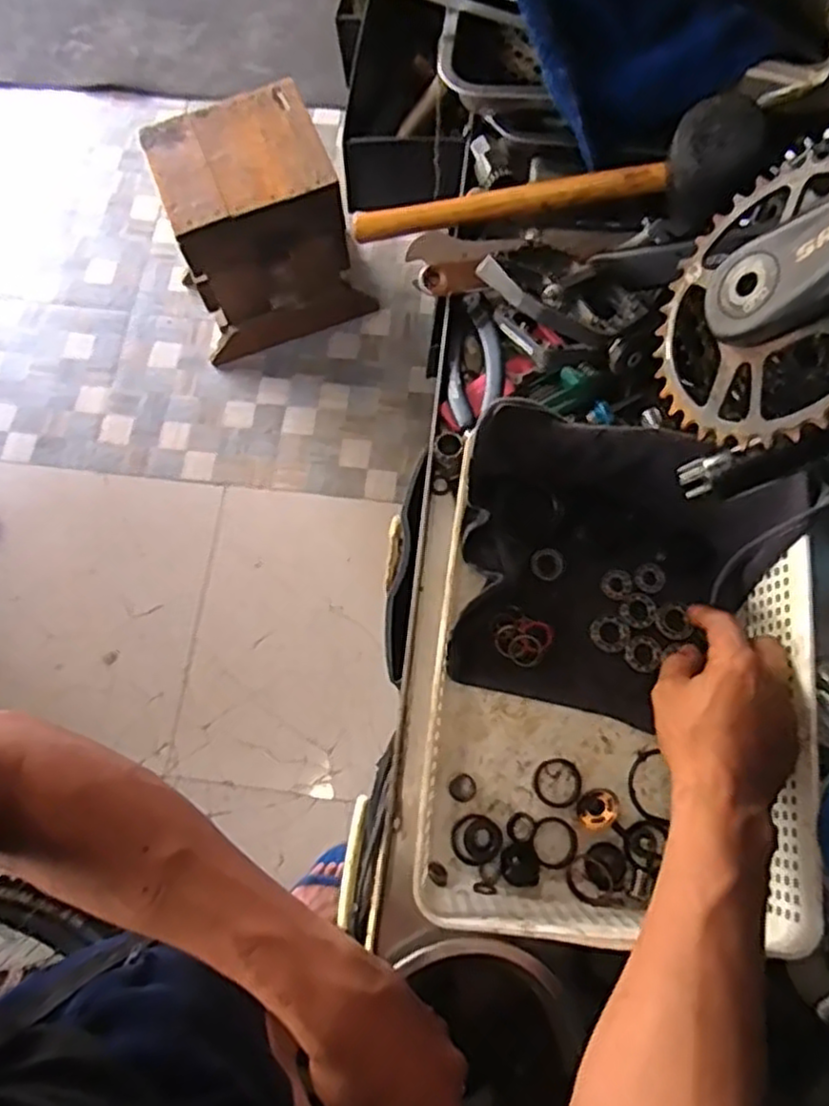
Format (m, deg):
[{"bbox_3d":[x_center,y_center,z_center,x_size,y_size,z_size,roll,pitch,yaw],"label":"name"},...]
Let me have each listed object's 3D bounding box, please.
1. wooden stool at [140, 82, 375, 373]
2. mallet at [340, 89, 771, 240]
[{"bbox_3d":[-0.316,-0.648,1.442,0.348,0.400,0.251,-21,74,-5],"label":"wooden stool"},{"bbox_3d":[0.107,-0.297,0.606,0.336,0.094,0.057,0,75,21],"label":"mallet"}]

